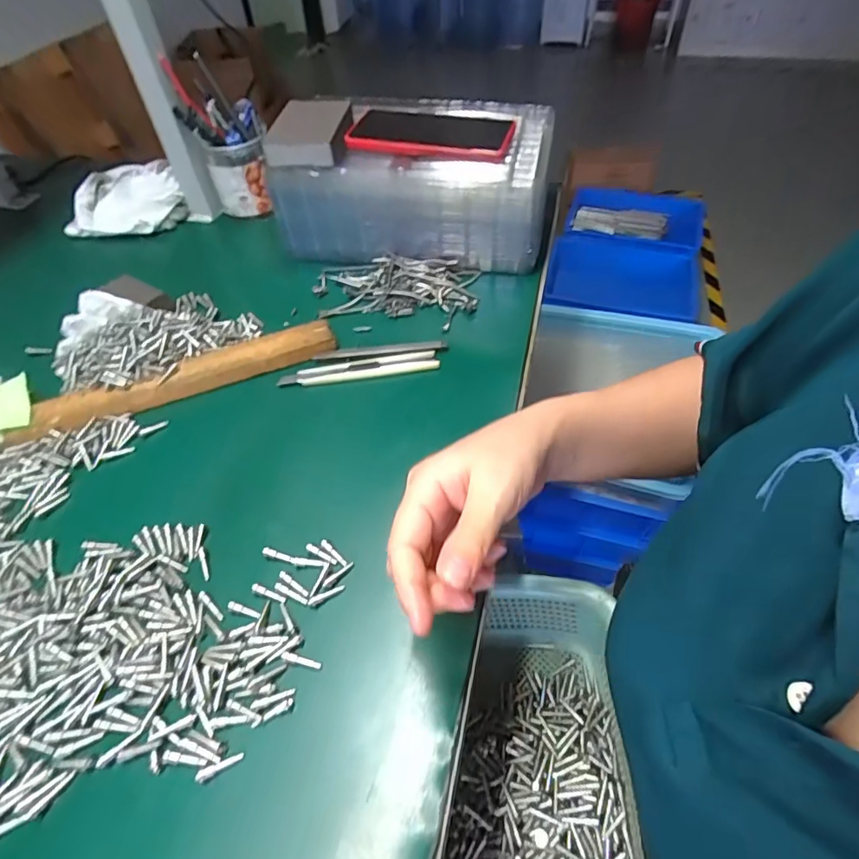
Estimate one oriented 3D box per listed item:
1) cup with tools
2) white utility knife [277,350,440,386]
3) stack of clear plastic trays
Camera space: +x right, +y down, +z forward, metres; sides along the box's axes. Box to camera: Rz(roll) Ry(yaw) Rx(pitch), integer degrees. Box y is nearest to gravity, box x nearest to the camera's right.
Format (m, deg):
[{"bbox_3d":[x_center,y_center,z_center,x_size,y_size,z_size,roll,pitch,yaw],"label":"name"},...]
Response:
[{"bbox_3d":[-0.238,-0.340,0.622,0.086,0.147,0.080,-15,50,-10],"label":"cup with tools"},{"bbox_3d":[-0.064,-0.055,0.475,0.141,0.007,0.020,-8,49,-3],"label":"white utility knife"},{"bbox_3d":[-0.010,-0.272,0.589,0.275,0.117,0.172,7,50,10],"label":"stack of clear plastic trays"}]

